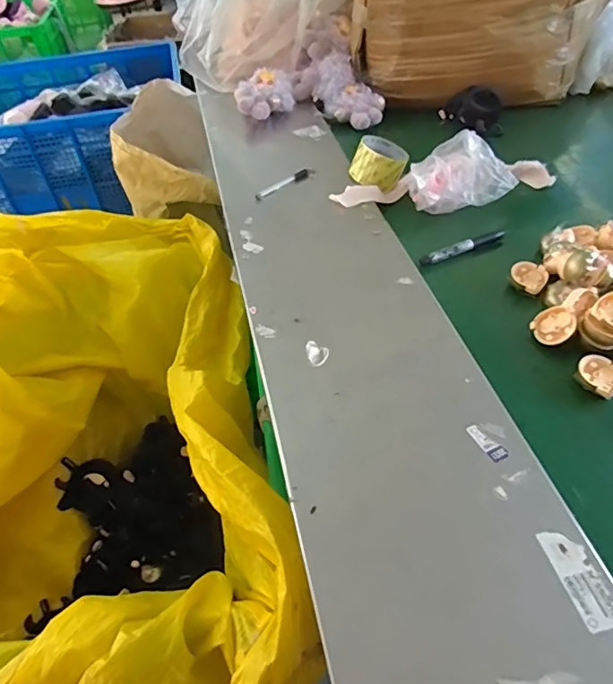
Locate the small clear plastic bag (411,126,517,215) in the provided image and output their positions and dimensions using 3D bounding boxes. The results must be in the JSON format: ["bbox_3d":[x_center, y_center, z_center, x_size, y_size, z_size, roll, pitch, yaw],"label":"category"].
[{"bbox_3d":[0.245,-0.273,0.806,0.180,0.085,0.094,-11,47,-5],"label":"small clear plastic bag"}]

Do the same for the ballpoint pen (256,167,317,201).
[{"bbox_3d":[-0.037,-0.274,0.863,0.121,0.013,0.015,-34,53,-22],"label":"ballpoint pen"}]

